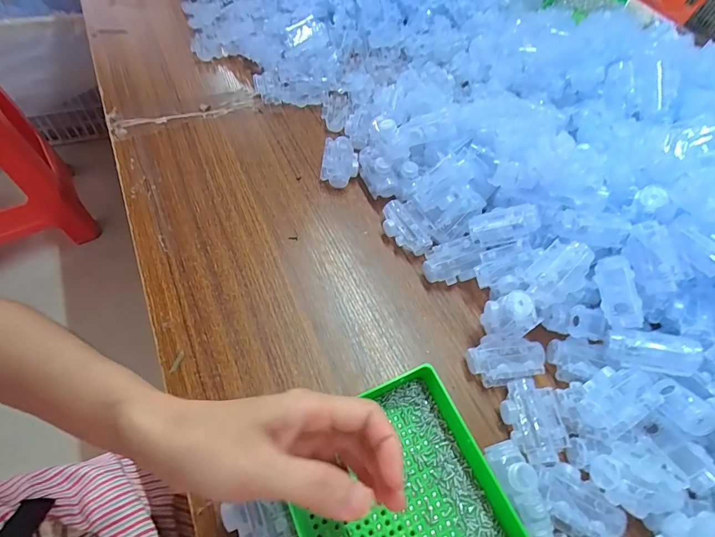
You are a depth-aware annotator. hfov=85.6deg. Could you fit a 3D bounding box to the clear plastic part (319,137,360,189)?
[{"bbox_3d":[-0.022,-0.138,0.499,0.045,0.027,0.066,9,57,-2],"label":"clear plastic part"}]

